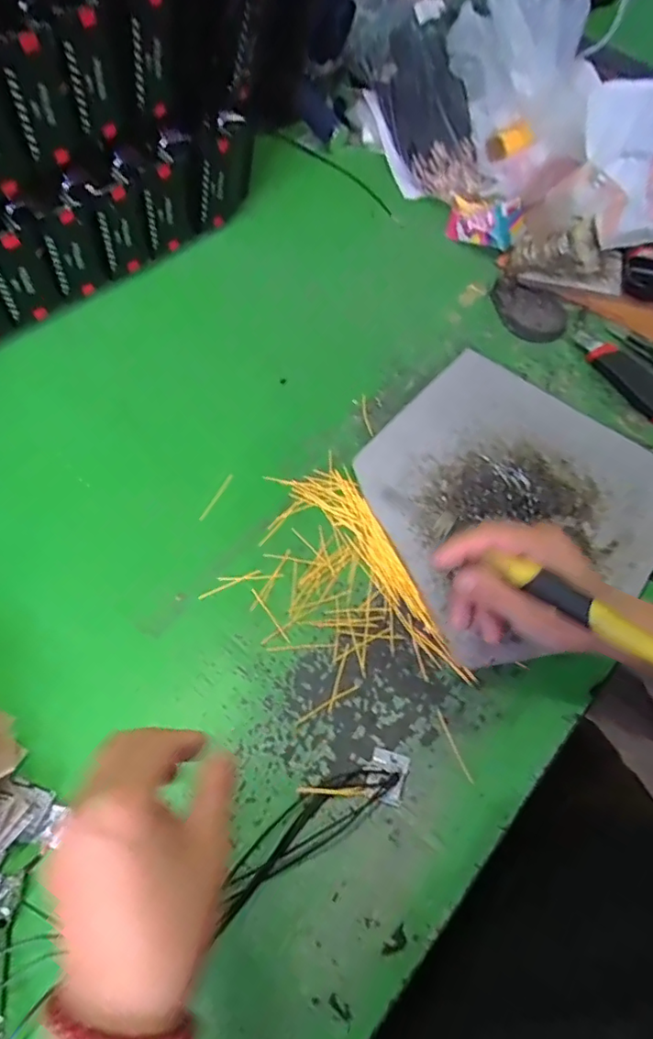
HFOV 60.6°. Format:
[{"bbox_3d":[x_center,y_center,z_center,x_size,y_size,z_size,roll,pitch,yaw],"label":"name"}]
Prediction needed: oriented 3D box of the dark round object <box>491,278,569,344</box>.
[{"bbox_3d":[0.225,-0.230,0.614,0.073,0.014,0.082,-1,60,-3],"label":"dark round object"}]

